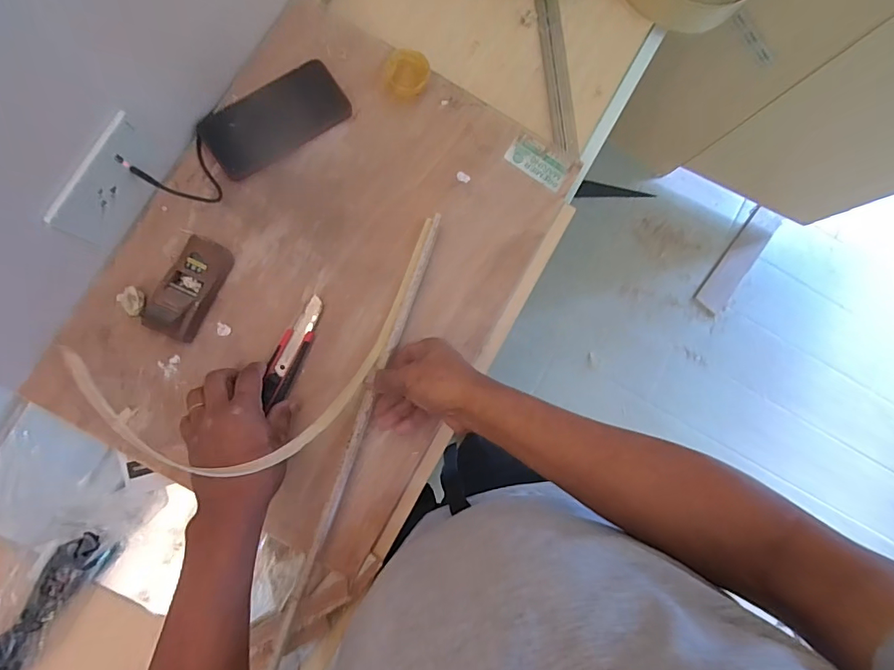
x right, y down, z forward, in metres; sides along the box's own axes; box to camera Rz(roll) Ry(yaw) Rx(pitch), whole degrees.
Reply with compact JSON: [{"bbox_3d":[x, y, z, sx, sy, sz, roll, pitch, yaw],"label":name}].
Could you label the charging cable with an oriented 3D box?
[{"bbox_3d":[-0.267,-0.169,0.476,0.065,0.072,0.074,42,83,-4],"label":"charging cable"}]

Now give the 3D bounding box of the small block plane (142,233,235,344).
[{"bbox_3d":[-0.265,-0.049,0.483,0.042,0.045,0.104,24,84,-6],"label":"small block plane"}]

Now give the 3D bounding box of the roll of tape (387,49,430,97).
[{"bbox_3d":[-0.044,-0.300,0.538,0.048,0.013,0.056,1,87,-8],"label":"roll of tape"}]

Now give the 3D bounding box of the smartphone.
[{"bbox_3d":[-0.191,-0.242,0.523,0.157,0.010,0.075,-33,92,-8],"label":"smartphone"}]

